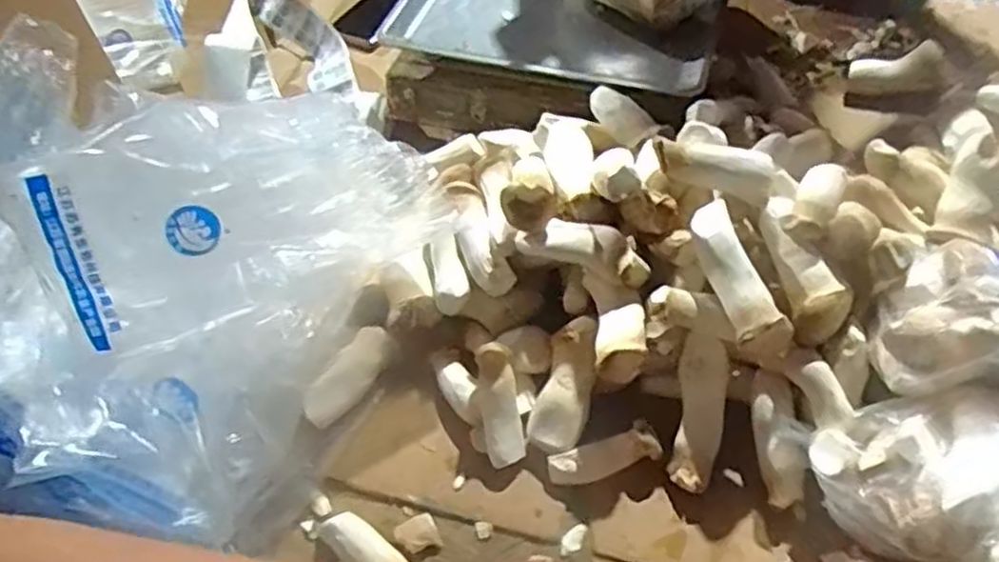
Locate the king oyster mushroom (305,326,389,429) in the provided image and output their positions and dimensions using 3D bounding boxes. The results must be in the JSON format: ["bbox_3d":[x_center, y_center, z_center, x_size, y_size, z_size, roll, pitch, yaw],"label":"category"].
[{"bbox_3d":[-0.126,0.079,0.633,0.030,0.025,0.095,23,58,21],"label":"king oyster mushroom"}]

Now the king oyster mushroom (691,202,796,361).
[{"bbox_3d":[0.174,0.001,0.557,0.039,0.034,0.121,-19,75,-10],"label":"king oyster mushroom"}]

